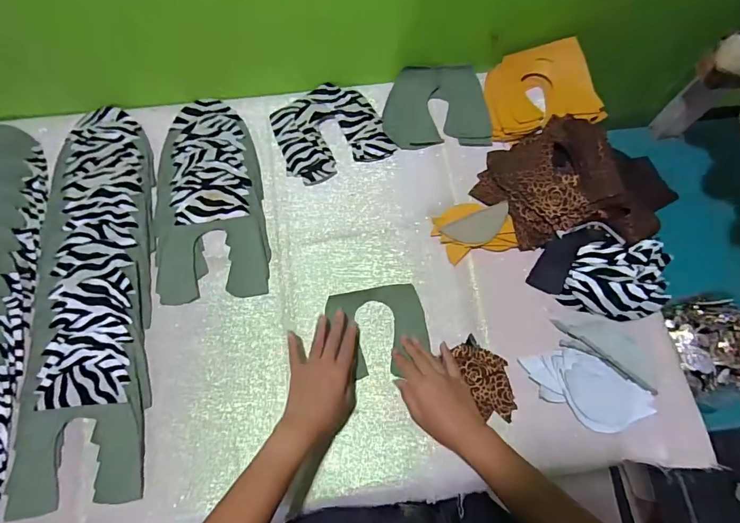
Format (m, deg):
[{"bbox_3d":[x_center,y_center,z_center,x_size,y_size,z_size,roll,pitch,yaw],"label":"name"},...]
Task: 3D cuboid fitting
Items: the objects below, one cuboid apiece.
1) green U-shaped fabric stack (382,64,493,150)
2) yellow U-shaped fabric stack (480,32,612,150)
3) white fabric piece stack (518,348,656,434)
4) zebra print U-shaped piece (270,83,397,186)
[{"bbox_3d":[0.104,-0.252,0.676,0.160,0.022,0.149,-2,69,-2],"label":"green U-shaped fabric stack"},{"bbox_3d":[0.262,-0.267,0.654,0.159,0.020,0.140,-14,79,8],"label":"yellow U-shaped fabric stack"},{"bbox_3d":[0.270,0.158,0.522,0.148,0.016,0.075,32,72,10],"label":"white fabric piece stack"},{"bbox_3d":[-0.064,-0.206,0.655,0.160,0.021,0.149,-22,71,-9],"label":"zebra print U-shaped piece"}]

